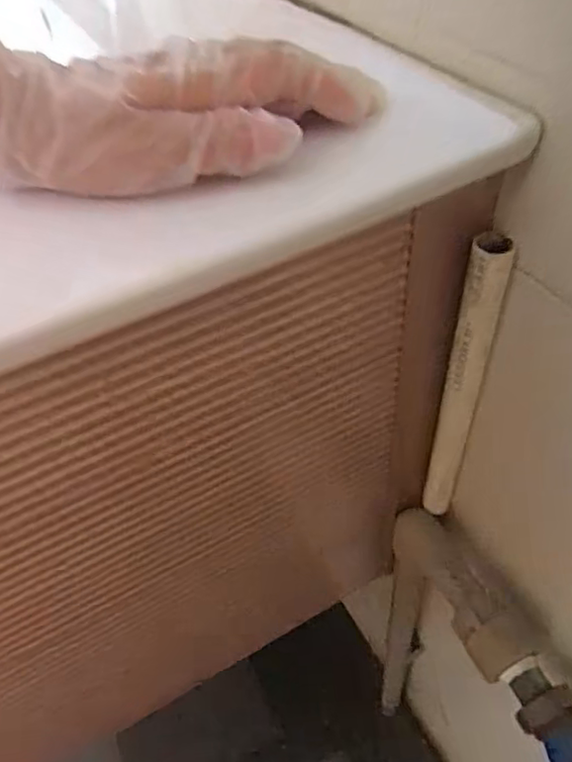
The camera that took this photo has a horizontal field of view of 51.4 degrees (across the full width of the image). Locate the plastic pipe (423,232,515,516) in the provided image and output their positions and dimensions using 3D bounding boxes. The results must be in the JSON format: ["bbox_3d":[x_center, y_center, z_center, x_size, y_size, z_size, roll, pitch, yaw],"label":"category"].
[{"bbox_3d":[0.104,0.013,0.359,0.019,0.223,0.014,20,52,22],"label":"plastic pipe"}]

